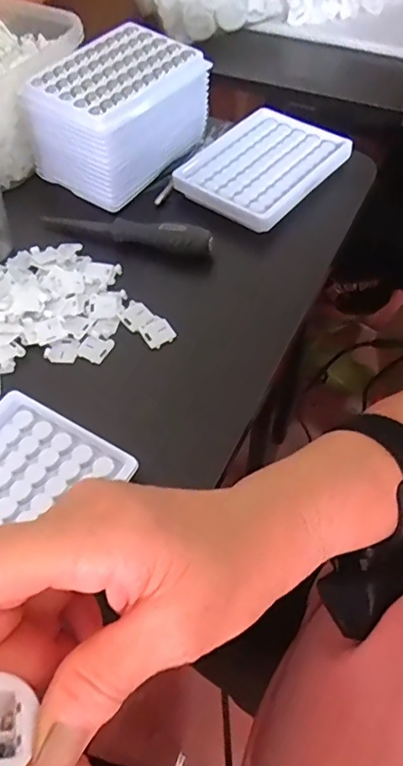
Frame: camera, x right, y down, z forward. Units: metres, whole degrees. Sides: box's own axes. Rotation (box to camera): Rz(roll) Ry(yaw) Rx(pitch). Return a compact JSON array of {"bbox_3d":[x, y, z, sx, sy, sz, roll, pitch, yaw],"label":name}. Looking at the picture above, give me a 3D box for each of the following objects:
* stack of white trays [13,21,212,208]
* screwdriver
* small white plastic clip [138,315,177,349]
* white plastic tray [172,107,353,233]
[{"bbox_3d":[-0.069,-0.227,0.435,0.102,0.075,0.125,28,61,19],"label":"stack of white trays"},{"bbox_3d":[-0.063,-0.120,0.406,0.143,0.019,0.018,14,58,11],"label":"screwdriver"},{"bbox_3d":[-0.031,-0.036,0.359,0.021,0.005,0.021,-33,61,-19],"label":"small white plastic clip"},{"bbox_3d":[0.053,-0.186,0.442,0.097,0.013,0.127,33,63,22],"label":"white plastic tray"}]

